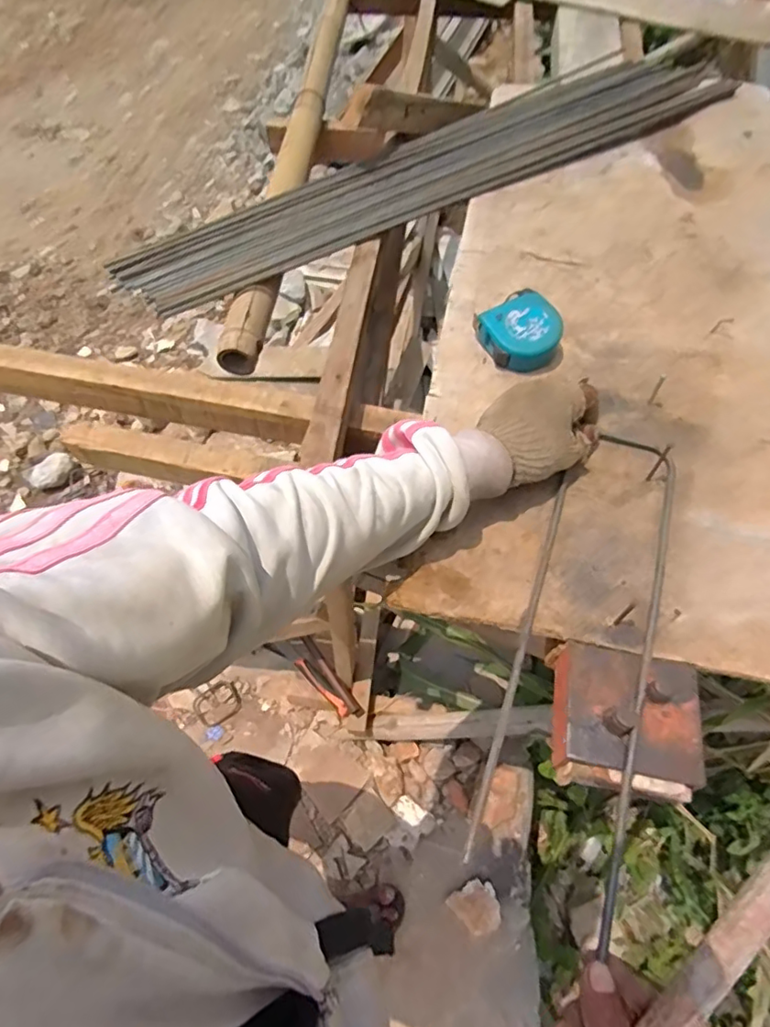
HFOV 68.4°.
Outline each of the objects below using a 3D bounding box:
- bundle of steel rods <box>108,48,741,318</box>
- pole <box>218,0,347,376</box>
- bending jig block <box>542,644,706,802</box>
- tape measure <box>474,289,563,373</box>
[{"bbox_3d":[0.105,-0.541,0.863,1.017,0.012,0.204,-30,62,-15],"label":"bundle of steel rods"},{"bbox_3d":[-0.127,-0.880,1.116,0.066,0.072,1.636,3,59,3],"label":"pole"},{"bbox_3d":[0.184,0.157,0.436,0.107,0.052,0.101,10,60,8],"label":"bending jig block"},{"bbox_3d":[0.148,-0.198,0.621,0.076,0.044,0.079,-21,61,-11],"label":"tape measure"}]

